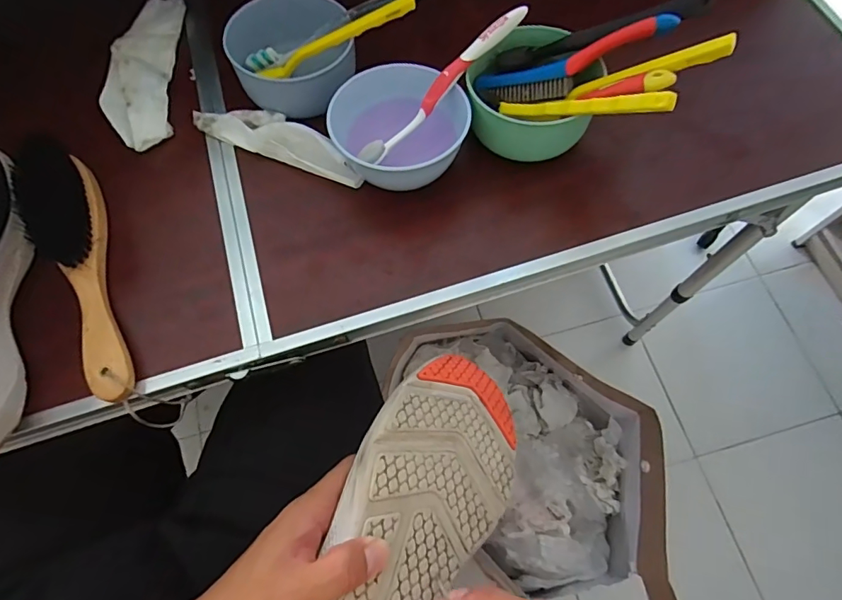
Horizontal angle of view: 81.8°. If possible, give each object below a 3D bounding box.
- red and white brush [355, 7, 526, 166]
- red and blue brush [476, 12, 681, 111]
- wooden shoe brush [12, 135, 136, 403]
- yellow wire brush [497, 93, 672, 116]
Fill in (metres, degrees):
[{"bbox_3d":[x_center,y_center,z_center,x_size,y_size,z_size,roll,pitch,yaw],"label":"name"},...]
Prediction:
[{"bbox_3d":[0.019,-0.174,0.397,0.174,0.018,0.013,-43,73,7],"label":"red and white brush"},{"bbox_3d":[0.120,-0.187,0.390,0.151,0.024,0.031,-12,65,31],"label":"red and blue brush"},{"bbox_3d":[-0.278,-0.028,0.386,0.056,0.033,0.240,-23,70,-7],"label":"wooden shoe brush"},{"bbox_3d":[0.117,-0.145,0.364,0.140,0.015,0.011,21,66,47],"label":"yellow wire brush"}]

